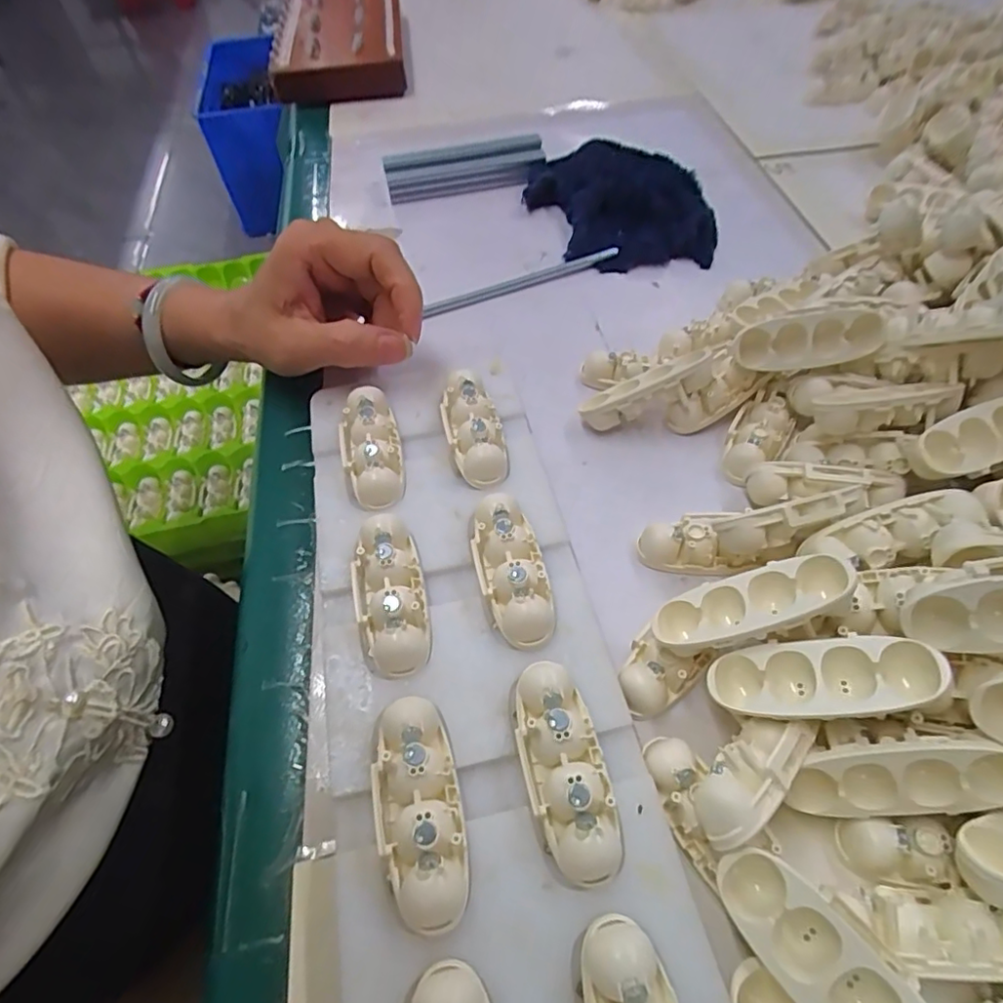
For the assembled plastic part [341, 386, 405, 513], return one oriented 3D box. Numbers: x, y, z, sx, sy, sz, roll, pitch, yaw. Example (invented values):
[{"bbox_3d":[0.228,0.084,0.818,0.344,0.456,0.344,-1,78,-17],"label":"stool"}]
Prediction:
[{"bbox_3d":[-0.057,-0.023,0.263,0.024,0.016,0.059,-14,54,-6],"label":"assembled plastic part"}]

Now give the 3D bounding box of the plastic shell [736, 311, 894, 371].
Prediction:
[{"bbox_3d":[0.141,-0.073,0.273,0.062,0.020,0.016,-5,54,1],"label":"plastic shell"}]

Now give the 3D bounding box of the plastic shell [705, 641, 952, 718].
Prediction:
[{"bbox_3d":[0.099,0.057,0.188,0.064,0.013,0.021,-14,49,27],"label":"plastic shell"}]

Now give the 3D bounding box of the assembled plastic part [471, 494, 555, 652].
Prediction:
[{"bbox_3d":[0.003,0.025,0.226,0.023,0.015,0.060,-14,54,-6],"label":"assembled plastic part"}]

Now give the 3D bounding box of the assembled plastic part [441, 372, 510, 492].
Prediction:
[{"bbox_3d":[-0.013,-0.033,0.268,0.022,0.016,0.056,-15,54,-7],"label":"assembled plastic part"}]

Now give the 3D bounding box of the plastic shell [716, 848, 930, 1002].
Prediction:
[{"bbox_3d":[0.084,0.120,0.151,0.022,0.015,0.066,-35,59,-20],"label":"plastic shell"}]

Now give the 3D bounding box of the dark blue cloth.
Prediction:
[{"bbox_3d":[0.076,-0.197,0.400,0.111,0.026,0.109,-4,54,1],"label":"dark blue cloth"}]

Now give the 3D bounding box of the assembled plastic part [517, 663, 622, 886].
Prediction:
[{"bbox_3d":[0.019,0.081,0.184,0.024,0.016,0.061,-12,54,-5],"label":"assembled plastic part"}]

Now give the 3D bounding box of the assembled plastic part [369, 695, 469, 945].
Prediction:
[{"bbox_3d":[-0.025,0.091,0.179,0.024,0.016,0.060,-15,54,-7],"label":"assembled plastic part"}]

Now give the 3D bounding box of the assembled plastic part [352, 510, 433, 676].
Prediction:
[{"bbox_3d":[-0.040,0.033,0.221,0.024,0.015,0.060,-14,54,-6],"label":"assembled plastic part"}]

